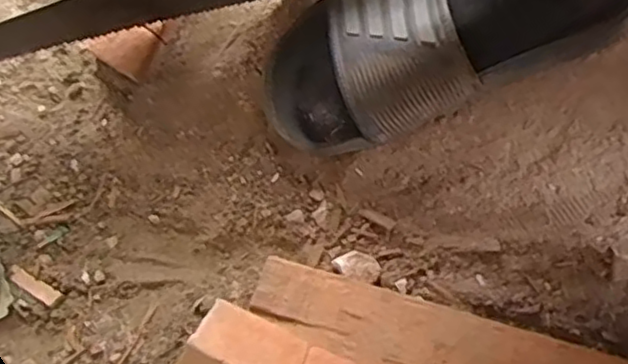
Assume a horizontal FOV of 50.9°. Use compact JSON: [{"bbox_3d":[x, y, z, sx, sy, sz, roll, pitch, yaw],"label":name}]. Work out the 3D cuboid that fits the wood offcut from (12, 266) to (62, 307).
[{"bbox_3d":[-0.187,0.069,0.440,0.039,0.004,0.011,31,80,5],"label":"wood offcut"}]

